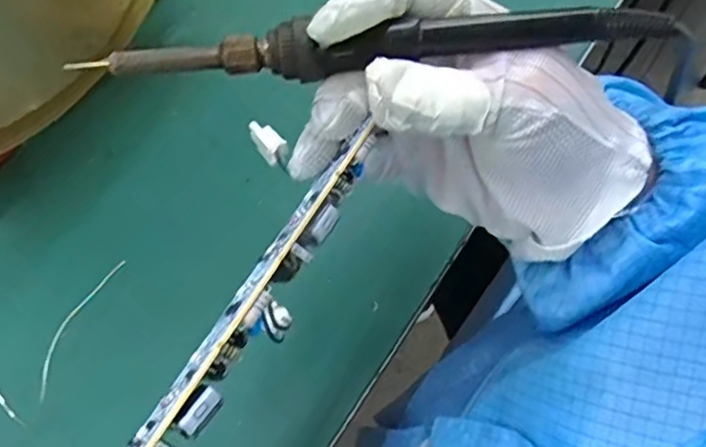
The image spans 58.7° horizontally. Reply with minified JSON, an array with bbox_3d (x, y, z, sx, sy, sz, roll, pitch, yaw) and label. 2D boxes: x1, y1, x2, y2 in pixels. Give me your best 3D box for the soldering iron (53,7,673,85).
[{"bbox_3d":[0.013,-0.063,0.219,0.205,0.013,0.016,-7,64,-5],"label":"soldering iron"}]

